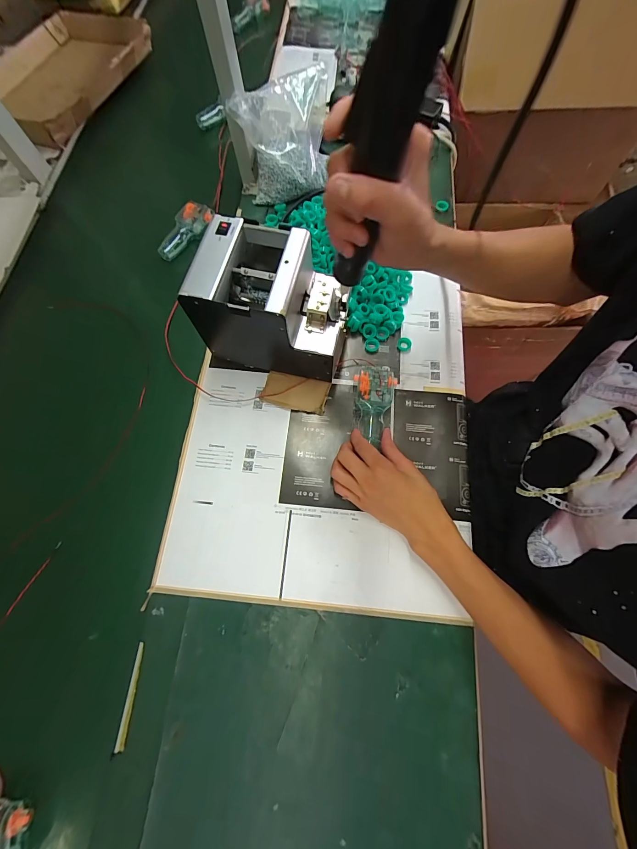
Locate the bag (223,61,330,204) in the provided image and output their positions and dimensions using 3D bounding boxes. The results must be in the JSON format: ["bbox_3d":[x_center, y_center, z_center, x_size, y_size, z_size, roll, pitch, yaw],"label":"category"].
[{"bbox_3d":[-0.053,-0.485,0.556,0.172,0.151,0.055,-33,41,-14],"label":"bag"}]

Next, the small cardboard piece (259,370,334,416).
[{"bbox_3d":[-0.034,-0.047,0.478,0.093,0.010,0.050,13,72,5],"label":"small cardboard piece"}]

